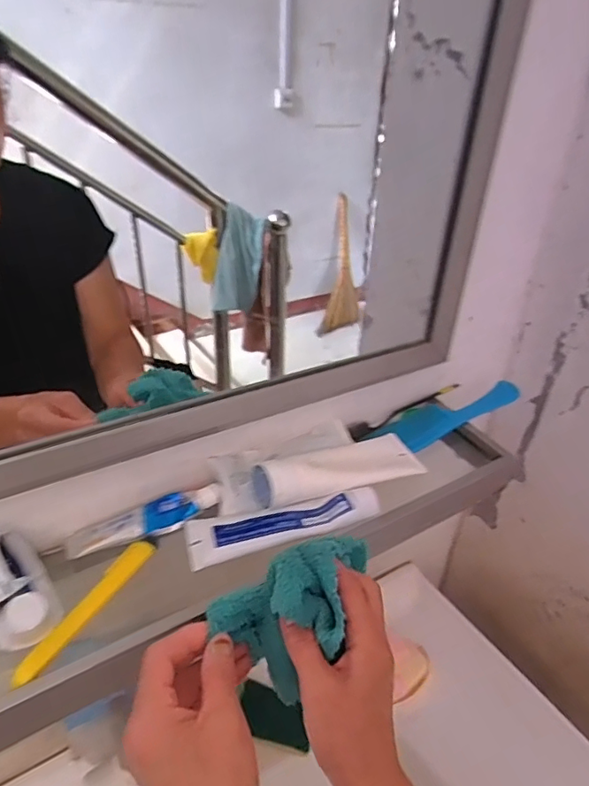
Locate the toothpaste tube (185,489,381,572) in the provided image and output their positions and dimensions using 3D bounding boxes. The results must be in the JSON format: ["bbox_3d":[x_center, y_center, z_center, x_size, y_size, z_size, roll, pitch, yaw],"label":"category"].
[{"bbox_3d":[-0.009,0.108,0.453,0.163,0.023,0.045,-8,35,-16],"label":"toothpaste tube"}]

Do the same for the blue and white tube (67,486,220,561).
[{"bbox_3d":[-0.127,0.107,0.453,0.128,0.019,0.029,-14,37,-24],"label":"blue and white tube"}]

